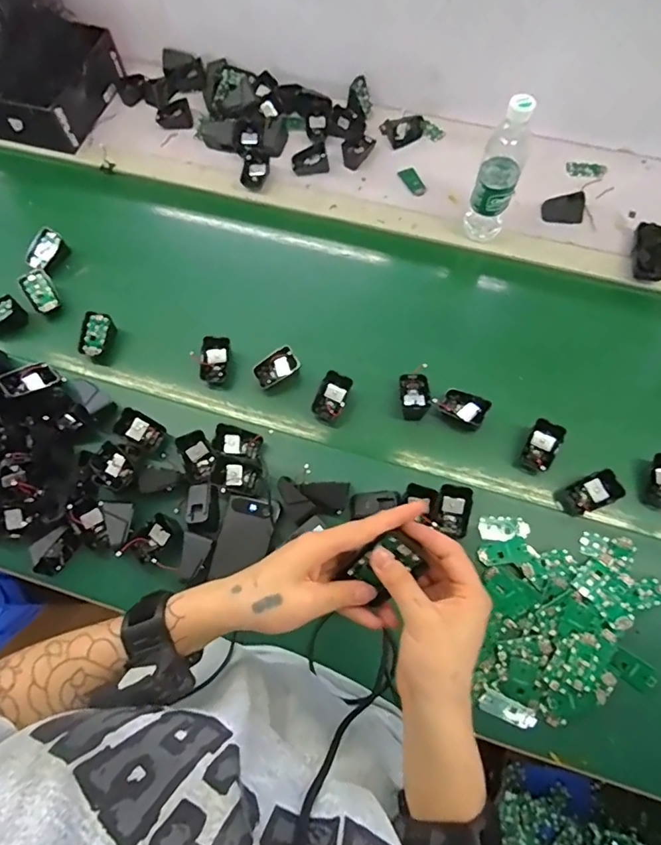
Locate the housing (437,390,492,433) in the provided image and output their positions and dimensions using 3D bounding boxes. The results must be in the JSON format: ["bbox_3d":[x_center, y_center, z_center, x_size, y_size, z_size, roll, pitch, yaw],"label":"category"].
[{"bbox_3d":[0.195,-0.019,0.725,0.063,0.037,0.059,28,73,11],"label":"housing"}]

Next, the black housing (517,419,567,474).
[{"bbox_3d":[0.298,0.037,0.702,0.051,0.044,0.069,25,72,10],"label":"black housing"}]

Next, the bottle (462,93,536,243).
[{"bbox_3d":[0.253,-0.370,0.744,0.061,0.225,0.069,20,71,8],"label":"bottle"}]

